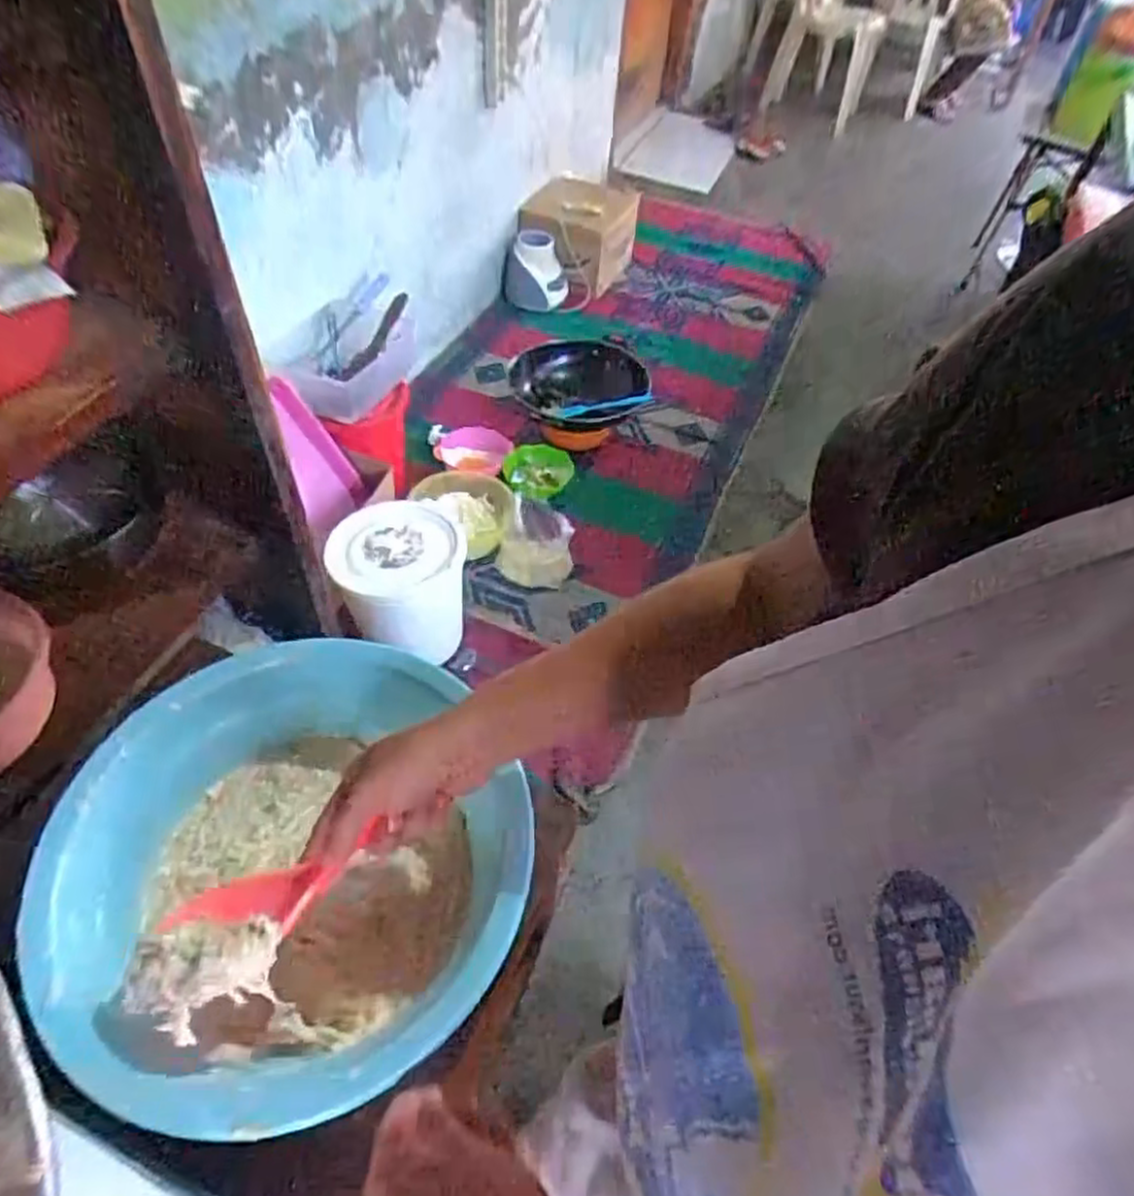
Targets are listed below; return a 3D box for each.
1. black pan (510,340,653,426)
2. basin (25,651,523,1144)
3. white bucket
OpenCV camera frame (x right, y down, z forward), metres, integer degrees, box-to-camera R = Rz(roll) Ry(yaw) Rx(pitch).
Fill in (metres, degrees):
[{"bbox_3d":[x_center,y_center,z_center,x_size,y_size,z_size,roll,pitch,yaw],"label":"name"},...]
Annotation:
[{"bbox_3d":[0.061,-0.545,1.897,0.382,0.133,0.251,-13,52,-16],"label":"black pan"},{"bbox_3d":[-0.174,0.170,0.478,0.276,0.096,0.281,2,49,-3],"label":"basin"},{"bbox_3d":[-0.304,-0.041,1.410,0.221,0.278,0.208,2,49,-3],"label":"white bucket"}]

